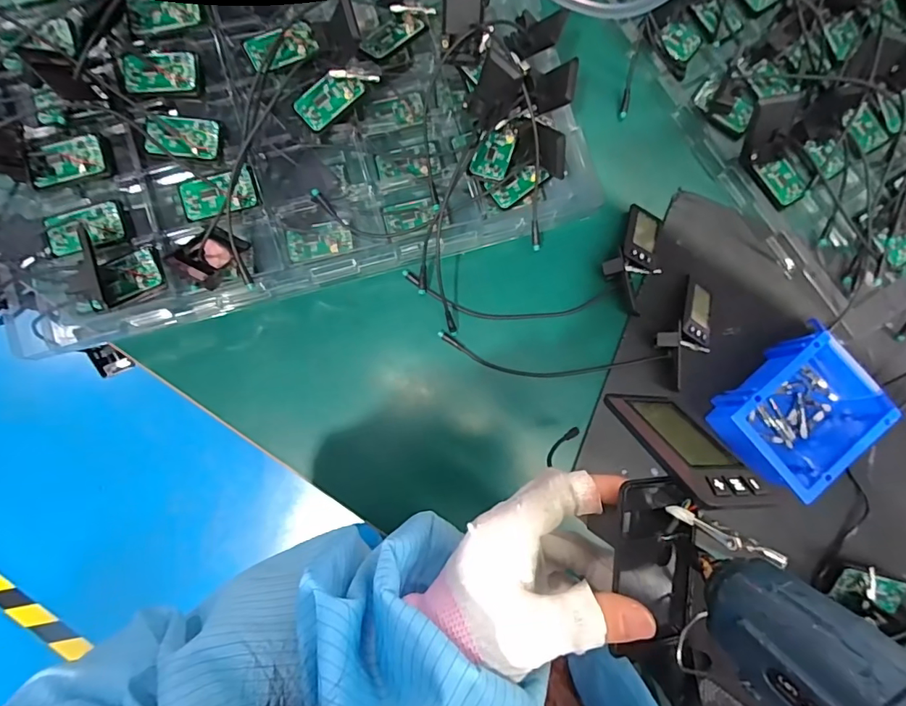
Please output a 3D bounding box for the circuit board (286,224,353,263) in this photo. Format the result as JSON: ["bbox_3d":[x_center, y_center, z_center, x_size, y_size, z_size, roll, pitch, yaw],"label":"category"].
[{"bbox_3d":[-0.156,-0.131,0.559,0.073,0.008,0.036,-12,84,-3],"label":"circuit board"}]

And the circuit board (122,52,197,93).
[{"bbox_3d":[-0.312,-0.301,0.502,0.074,0.011,0.043,-8,83,-3],"label":"circuit board"}]

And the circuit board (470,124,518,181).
[{"bbox_3d":[0.048,-0.231,0.540,0.038,0.007,0.068,19,84,1],"label":"circuit board"}]

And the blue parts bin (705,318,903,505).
[{"bbox_3d":[0.383,0.063,0.524,0.167,0.078,0.125,-38,86,-5],"label":"blue parts bin"}]

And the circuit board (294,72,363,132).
[{"bbox_3d":[-0.137,-0.280,0.519,0.074,0.011,0.040,-44,86,-5],"label":"circuit board"}]

